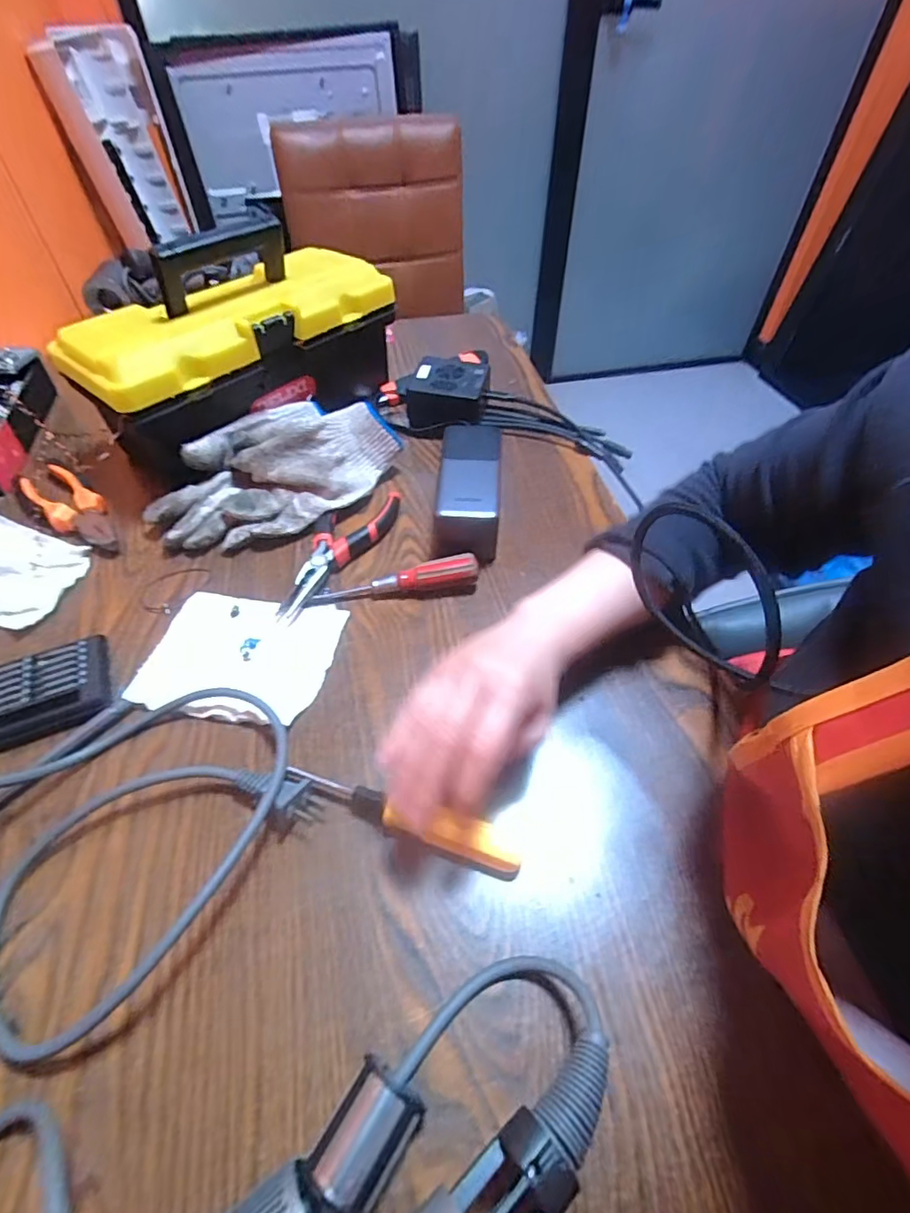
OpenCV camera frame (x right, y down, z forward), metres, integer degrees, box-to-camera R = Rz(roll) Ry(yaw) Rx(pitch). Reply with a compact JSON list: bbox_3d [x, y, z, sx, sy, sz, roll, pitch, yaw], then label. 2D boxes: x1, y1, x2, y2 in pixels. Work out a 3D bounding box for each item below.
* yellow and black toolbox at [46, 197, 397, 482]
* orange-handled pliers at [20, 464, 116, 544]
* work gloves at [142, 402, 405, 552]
[{"bbox_3d":[-0.199,-0.248,0.525,0.300,0.156,0.124,-37,61,-28],"label":"yellow and black toolbox"},{"bbox_3d":[-0.343,-0.089,0.477,0.135,0.020,0.041,35,57,23],"label":"orange-handled pliers"},{"bbox_3d":[-0.161,-0.119,0.484,0.128,0.058,0.205,35,57,23],"label":"work gloves"}]

